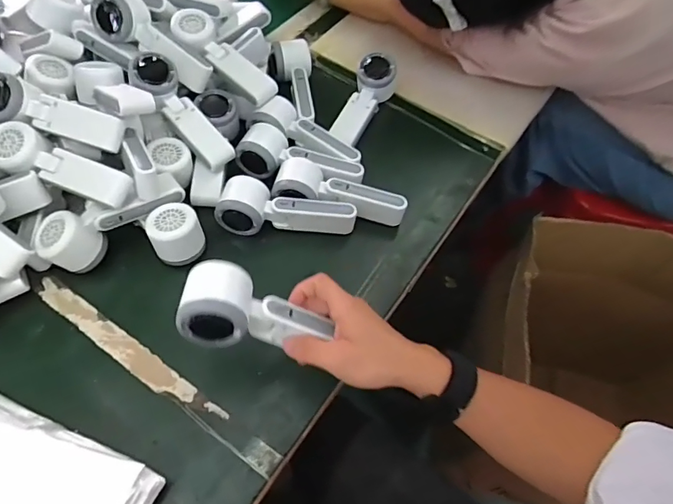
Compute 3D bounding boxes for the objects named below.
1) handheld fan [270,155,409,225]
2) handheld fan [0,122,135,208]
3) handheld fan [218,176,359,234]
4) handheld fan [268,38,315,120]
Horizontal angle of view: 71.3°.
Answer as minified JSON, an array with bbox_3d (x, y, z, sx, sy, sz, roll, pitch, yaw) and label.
[{"bbox_3d":[0.006,-0.071,0.605,0.169,0.051,0.057,12,59,5],"label":"handheld fan"},{"bbox_3d":[-0.309,-0.099,0.520,0.164,0.041,0.050,14,59,6],"label":"handheld fan"},{"bbox_3d":[-0.061,-0.054,0.588,0.170,0.046,0.067,0,58,-3],"label":"handheld fan"},{"bbox_3d":[-0.067,-0.249,0.694,0.063,0.048,0.144,-2,58,-4],"label":"handheld fan"}]

